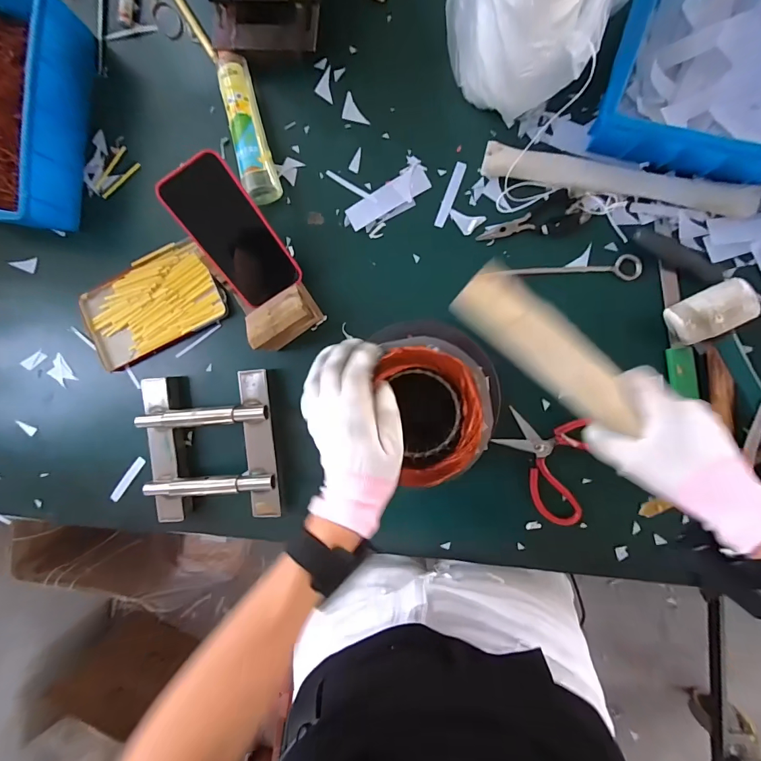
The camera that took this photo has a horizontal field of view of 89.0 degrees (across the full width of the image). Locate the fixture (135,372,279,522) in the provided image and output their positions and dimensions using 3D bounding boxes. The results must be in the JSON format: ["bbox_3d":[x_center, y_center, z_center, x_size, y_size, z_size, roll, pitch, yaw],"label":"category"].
[{"bbox_3d":[-0.228,0.090,0.518,0.177,0.046,0.194,-5,93,7],"label":"fixture"}]

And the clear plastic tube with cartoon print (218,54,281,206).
[{"bbox_3d":[-0.169,-0.318,0.492,0.041,0.035,0.189,-15,91,8],"label":"clear plastic tube with cartoon print"}]

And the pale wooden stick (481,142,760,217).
[{"bbox_3d":[0.269,-0.232,0.447,0.296,0.021,0.032,14,95,6],"label":"pale wooden stick"}]

